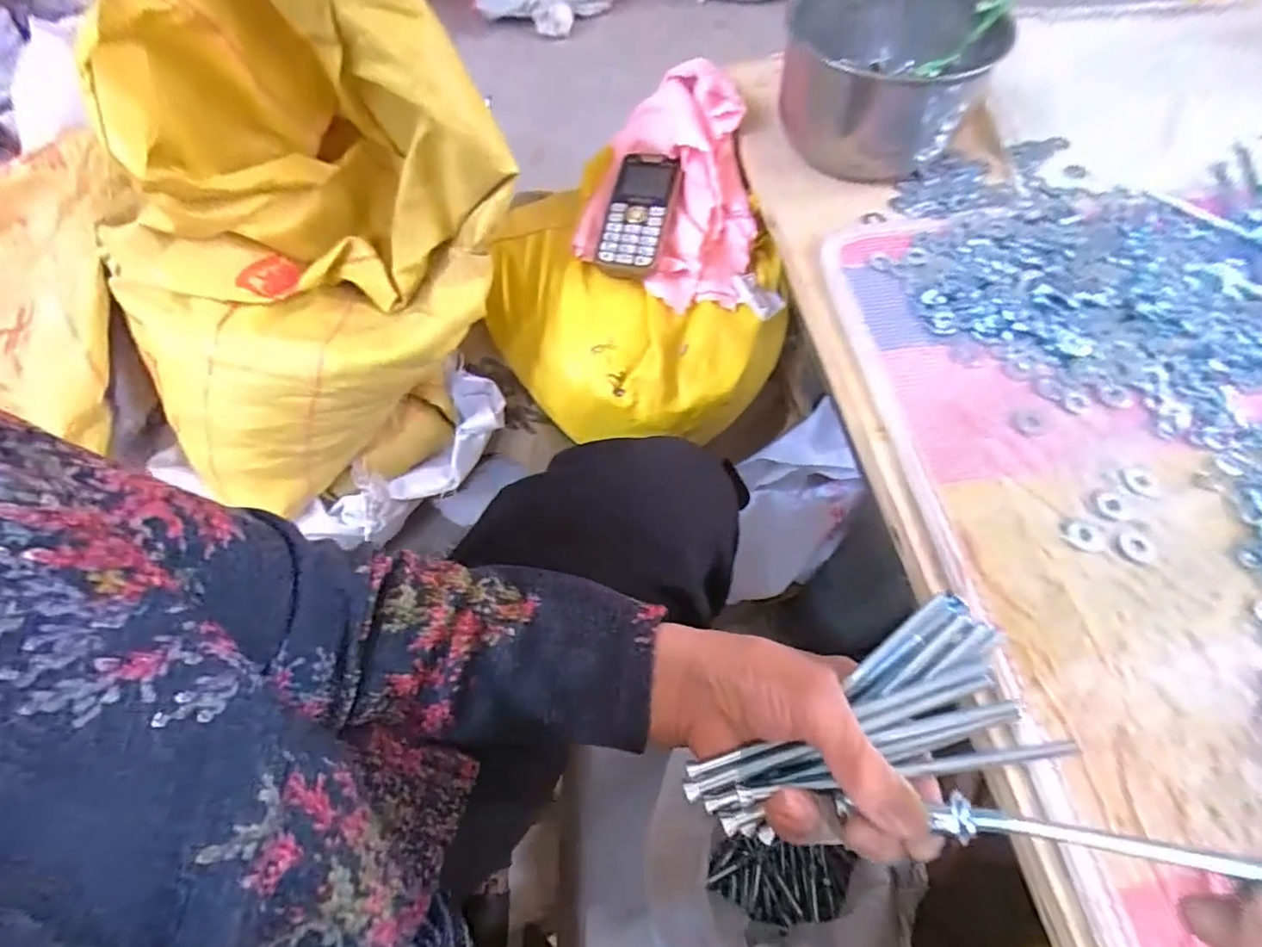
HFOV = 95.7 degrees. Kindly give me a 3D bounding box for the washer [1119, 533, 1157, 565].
[{"bbox_3d":[0.285,0.042,0.320,0.018,0.004,0.018,-1,61,1],"label":"washer"}]

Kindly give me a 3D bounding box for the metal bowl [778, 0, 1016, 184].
[{"bbox_3d":[0.223,-0.362,0.512,0.164,0.090,0.181,14,62,9],"label":"metal bowl"}]

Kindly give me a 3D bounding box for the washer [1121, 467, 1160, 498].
[{"bbox_3d":[0.312,0.004,0.349,0.023,0.004,0.020,-13,61,-6],"label":"washer"}]

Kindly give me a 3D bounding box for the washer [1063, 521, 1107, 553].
[{"bbox_3d":[0.265,0.036,0.333,0.024,0.004,0.020,10,61,7],"label":"washer"}]

